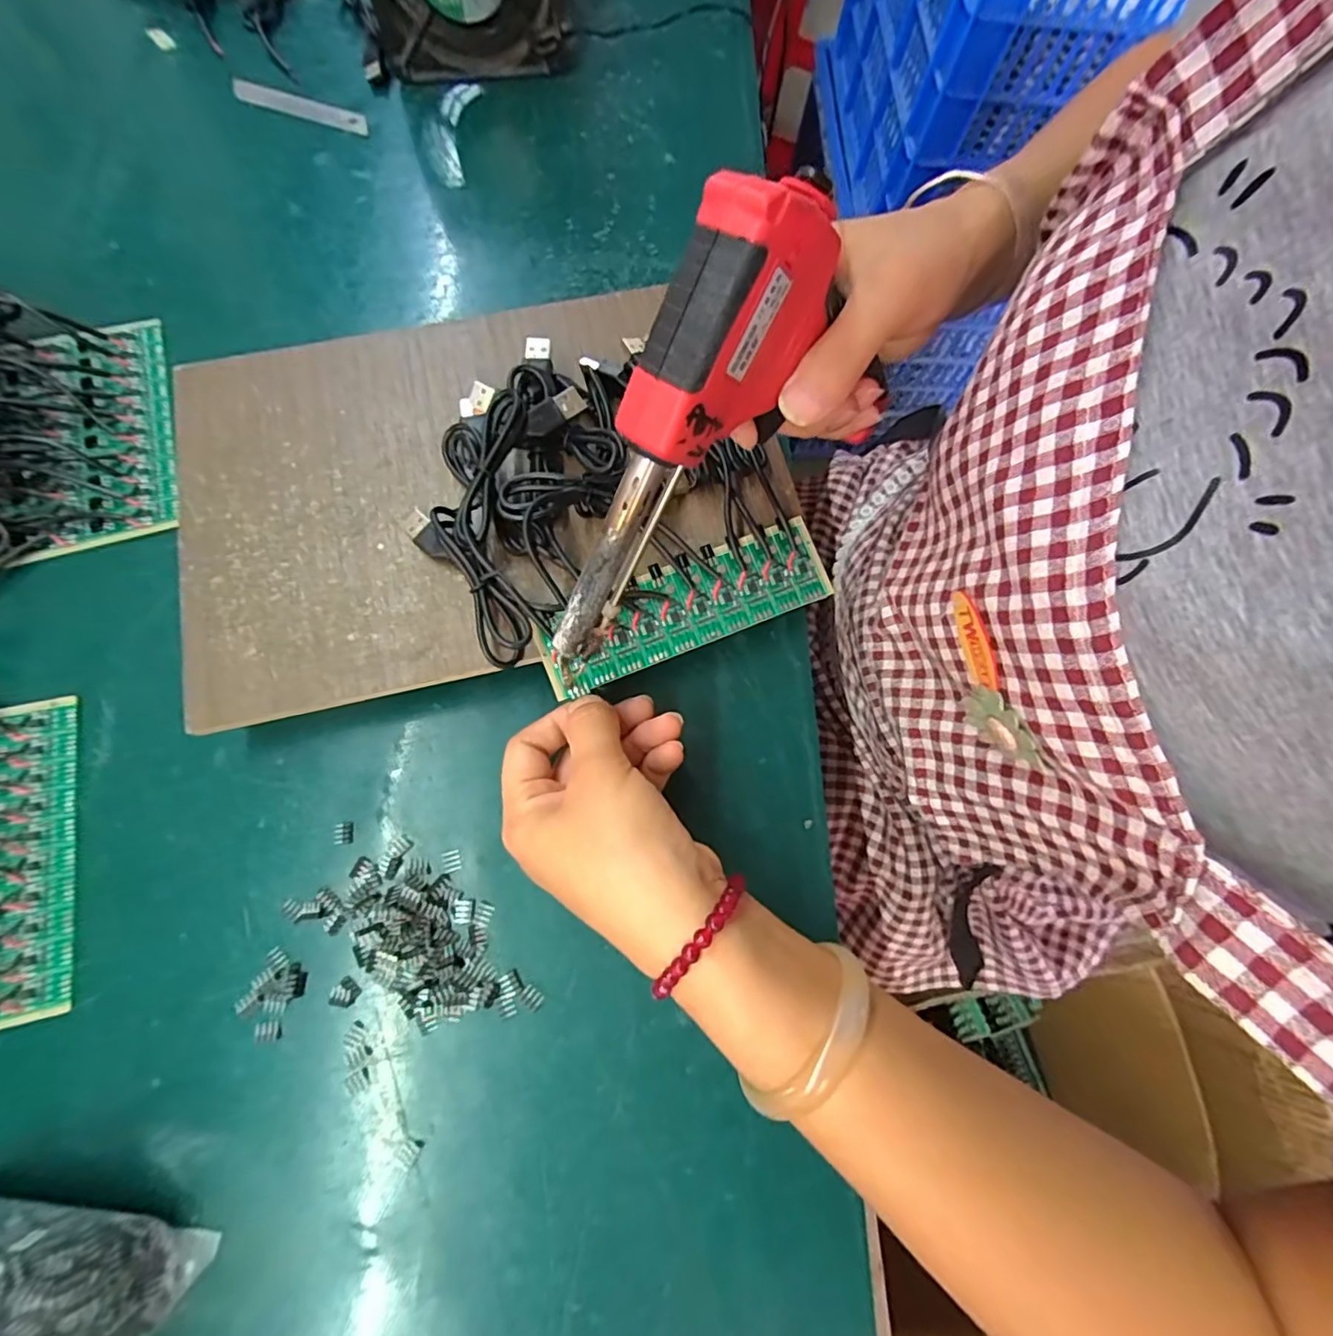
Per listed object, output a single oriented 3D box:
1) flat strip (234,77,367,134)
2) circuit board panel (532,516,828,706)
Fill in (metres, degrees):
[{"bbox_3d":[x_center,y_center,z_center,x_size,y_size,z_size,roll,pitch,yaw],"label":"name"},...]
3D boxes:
[{"bbox_3d":[-0.250,-0.382,0.395,0.096,0.005,0.016,17,81,-2],"label":"flat strip"},{"bbox_3d":[0.009,-0.029,0.277,0.141,0.010,0.043,-26,77,-7],"label":"circuit board panel"}]

